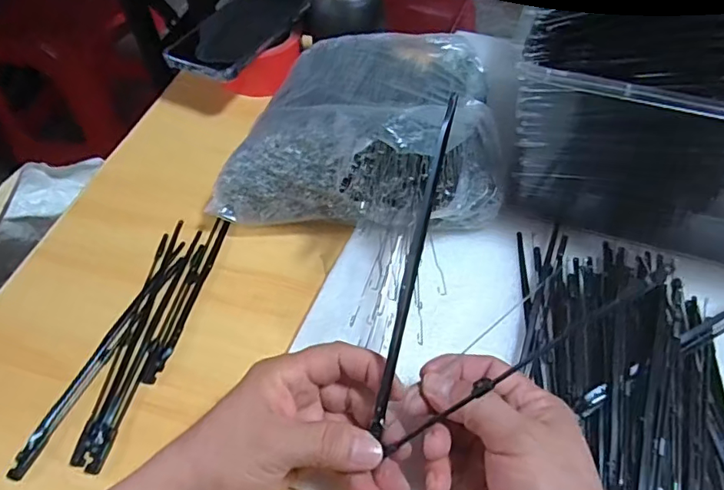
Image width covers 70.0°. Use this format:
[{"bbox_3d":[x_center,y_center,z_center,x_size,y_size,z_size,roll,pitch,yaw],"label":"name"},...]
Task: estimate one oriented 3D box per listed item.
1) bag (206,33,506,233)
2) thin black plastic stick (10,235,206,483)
[{"bbox_3d":[0.012,-0.110,0.429,0.208,0.087,0.204,9,54,9],"label":"bag"},{"bbox_3d":[-0.175,0.065,0.370,0.013,0.007,0.201,18,56,14],"label":"thin black plastic stick"}]

